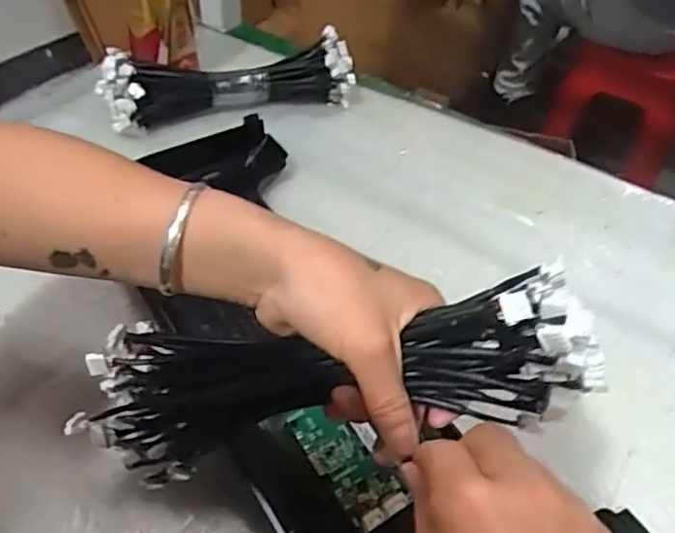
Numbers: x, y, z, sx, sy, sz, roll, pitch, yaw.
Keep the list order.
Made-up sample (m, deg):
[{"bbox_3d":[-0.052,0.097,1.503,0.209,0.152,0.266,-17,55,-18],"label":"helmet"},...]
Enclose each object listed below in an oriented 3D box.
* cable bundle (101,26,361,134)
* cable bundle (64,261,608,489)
[{"bbox_3d":[-0.113,-0.193,0.653,0.265,0.076,0.065,-14,50,-16],"label":"cable bundle"},{"bbox_3d":[-0.012,0.058,0.311,0.268,0.077,0.054,-13,42,24],"label":"cable bundle"}]

